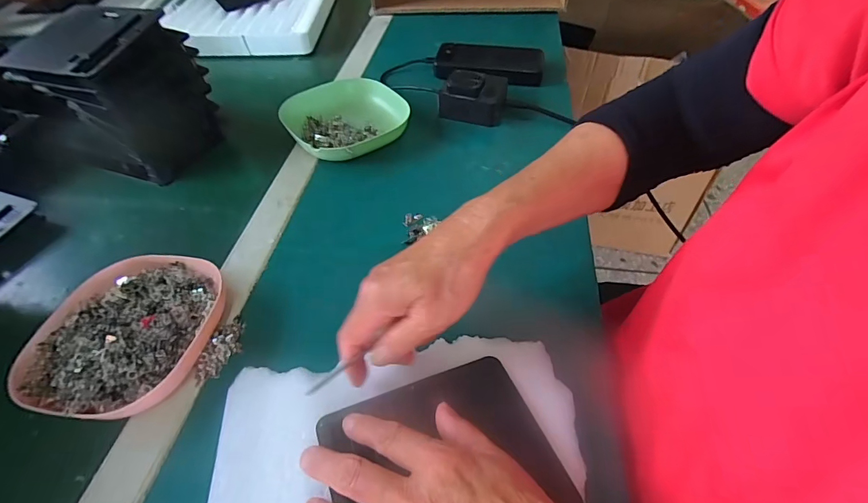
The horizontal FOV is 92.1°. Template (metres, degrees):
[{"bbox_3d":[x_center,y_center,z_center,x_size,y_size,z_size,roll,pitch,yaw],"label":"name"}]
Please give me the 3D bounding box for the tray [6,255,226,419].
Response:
[{"bbox_3d":[-0.241,0.061,0.330,0.128,0.026,0.136,8,49,9],"label":"tray"}]

